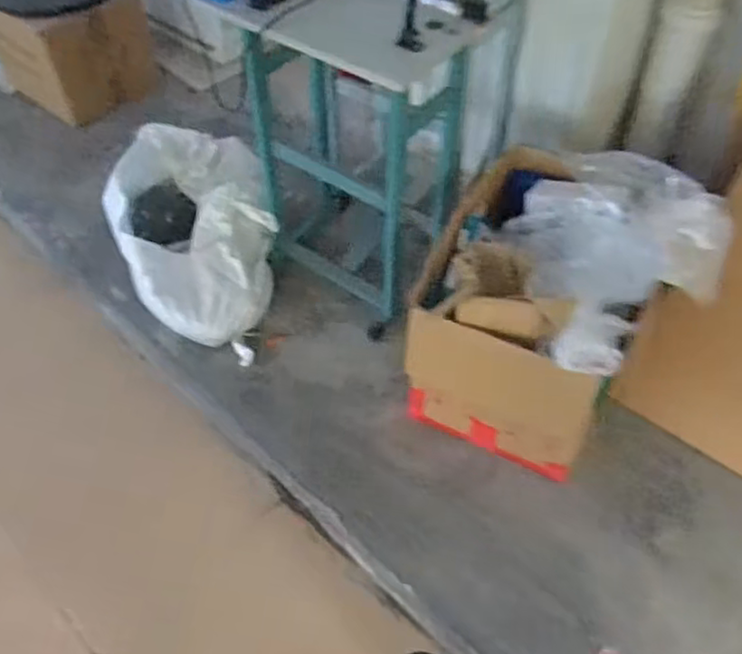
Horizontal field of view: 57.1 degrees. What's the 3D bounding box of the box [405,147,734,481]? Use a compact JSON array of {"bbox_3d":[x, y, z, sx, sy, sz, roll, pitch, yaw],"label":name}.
[{"bbox_3d":[0.400,-0.048,1.465,0.530,0.464,0.558,18,54,15],"label":"box"}]

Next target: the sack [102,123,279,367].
[{"bbox_3d":[-0.445,-0.247,1.749,0.389,0.293,0.608,-13,53,-8],"label":"sack"}]

